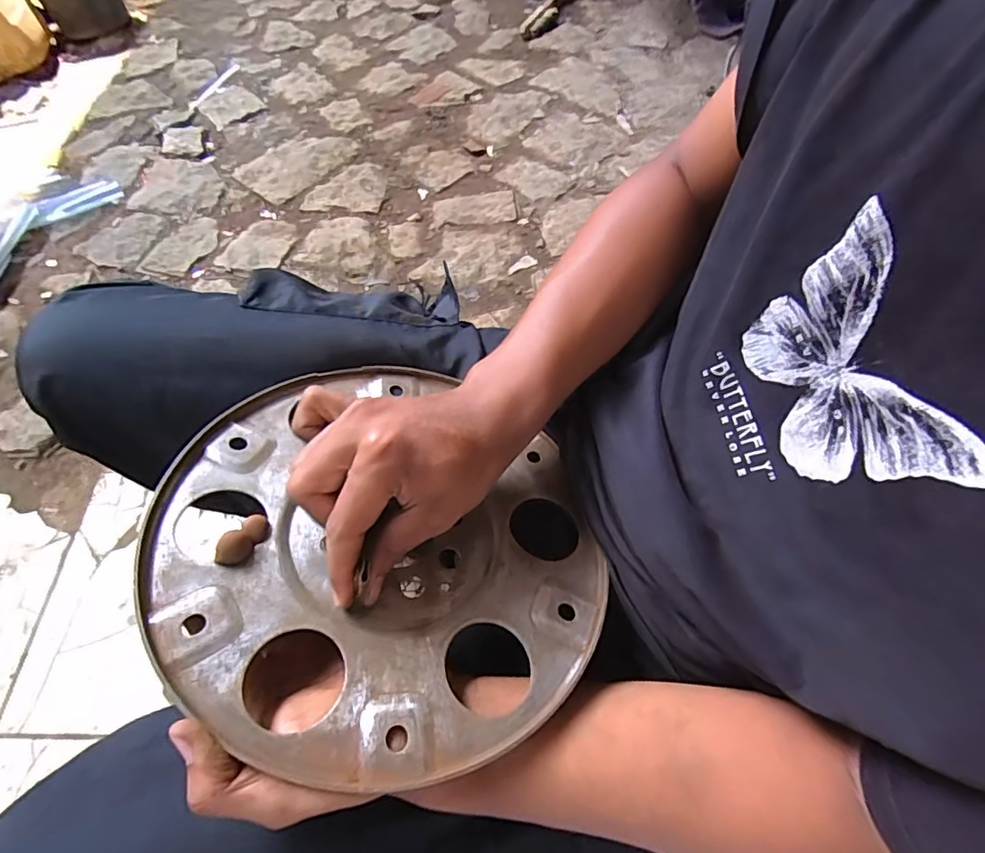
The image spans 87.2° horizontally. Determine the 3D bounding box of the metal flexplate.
[{"bbox_3d":[-0.065,0.062,0.321,0.253,0.014,0.262,-4,52,-20],"label":"metal flexplate"}]

